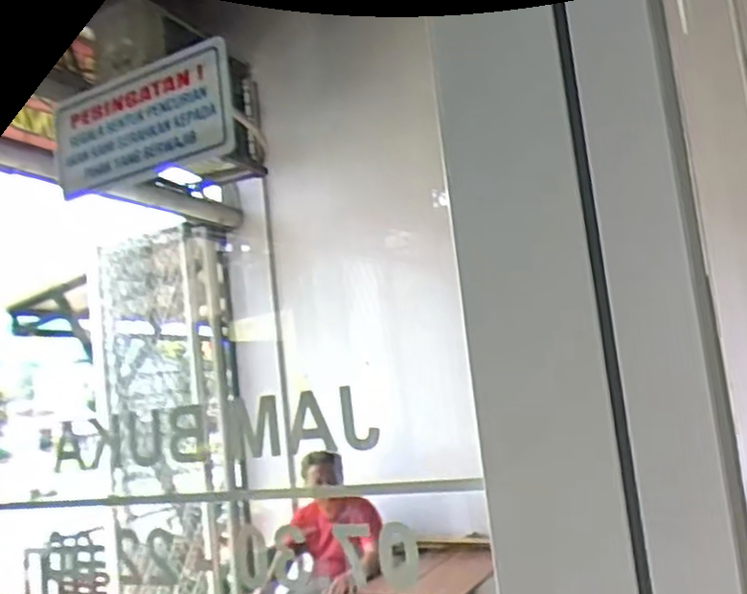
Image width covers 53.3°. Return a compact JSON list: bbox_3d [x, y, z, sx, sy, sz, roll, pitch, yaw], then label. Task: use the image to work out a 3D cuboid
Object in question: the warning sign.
[{"bbox_3d":[-0.199,-0.146,0.630,0.196,0.092,0.011,-9,-7,28],"label":"warning sign"}]

